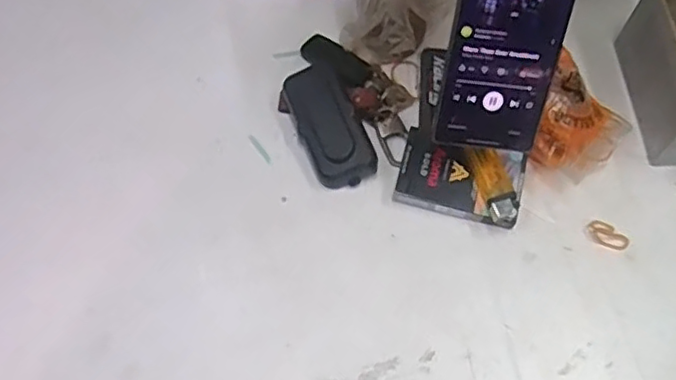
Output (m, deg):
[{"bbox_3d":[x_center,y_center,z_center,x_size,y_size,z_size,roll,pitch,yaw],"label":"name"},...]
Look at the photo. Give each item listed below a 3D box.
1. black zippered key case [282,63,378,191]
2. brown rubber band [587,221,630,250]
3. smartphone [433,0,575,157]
[{"bbox_3d":[-0.008,-0.053,0.516,0.046,0.034,0.106,-20,63,-11],"label":"black zippered key case"},{"bbox_3d":[0.212,0.035,0.490,0.019,0.004,0.031,-39,68,-20],"label":"brown rubber band"},{"bbox_3d":[0.114,-0.097,0.424,0.076,0.174,0.005,3,31,-1],"label":"smartphone"}]

